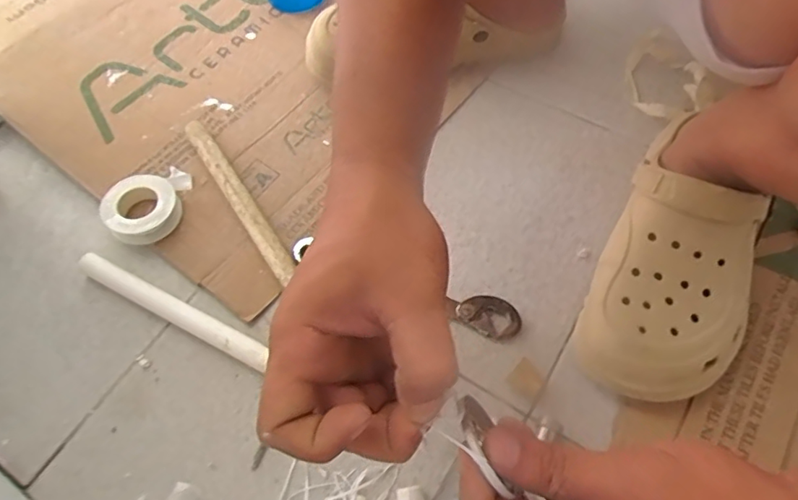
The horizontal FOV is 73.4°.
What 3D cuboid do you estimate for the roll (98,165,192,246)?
[{"bbox_3d":[-0.236,-0.043,0.511,0.085,0.032,0.063,-39,67,-16],"label":"roll"}]

